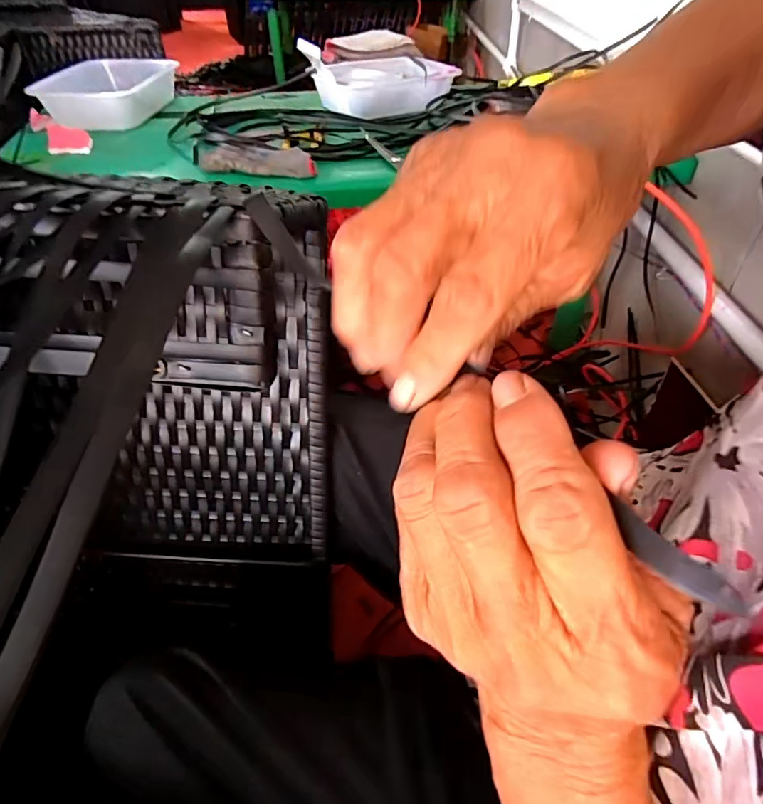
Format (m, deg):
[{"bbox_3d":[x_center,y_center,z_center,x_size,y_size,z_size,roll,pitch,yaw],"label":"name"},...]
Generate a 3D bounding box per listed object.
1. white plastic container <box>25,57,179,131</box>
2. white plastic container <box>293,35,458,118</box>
[{"bbox_3d":[-0.553,-0.638,1.030,0.208,0.081,0.273,-1,45,0],"label":"white plastic container"},{"bbox_3d":[-0.008,-0.692,1.037,0.305,0.118,0.177,-8,45,-7],"label":"white plastic container"}]

